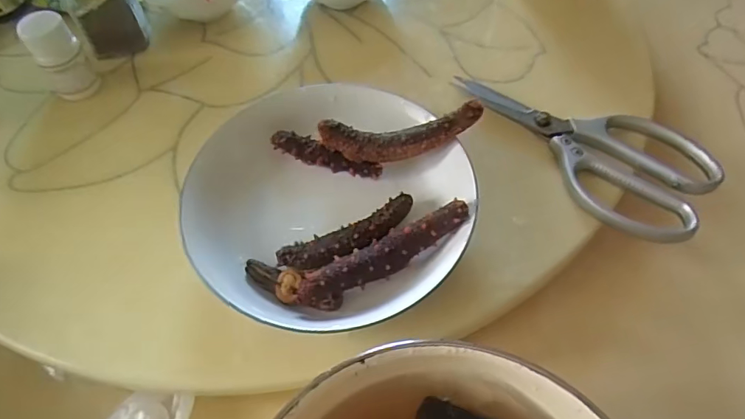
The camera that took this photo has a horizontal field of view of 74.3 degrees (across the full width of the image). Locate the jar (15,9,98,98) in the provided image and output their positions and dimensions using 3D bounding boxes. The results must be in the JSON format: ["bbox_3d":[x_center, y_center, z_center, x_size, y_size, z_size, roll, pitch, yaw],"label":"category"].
[{"bbox_3d":[-0.248,-0.119,0.395,0.034,0.071,0.029,-33,61,-19],"label":"jar"}]

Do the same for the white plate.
[{"bbox_3d":[-0.030,-0.007,0.326,0.173,0.038,0.172,-1,56,1],"label":"white plate"}]

